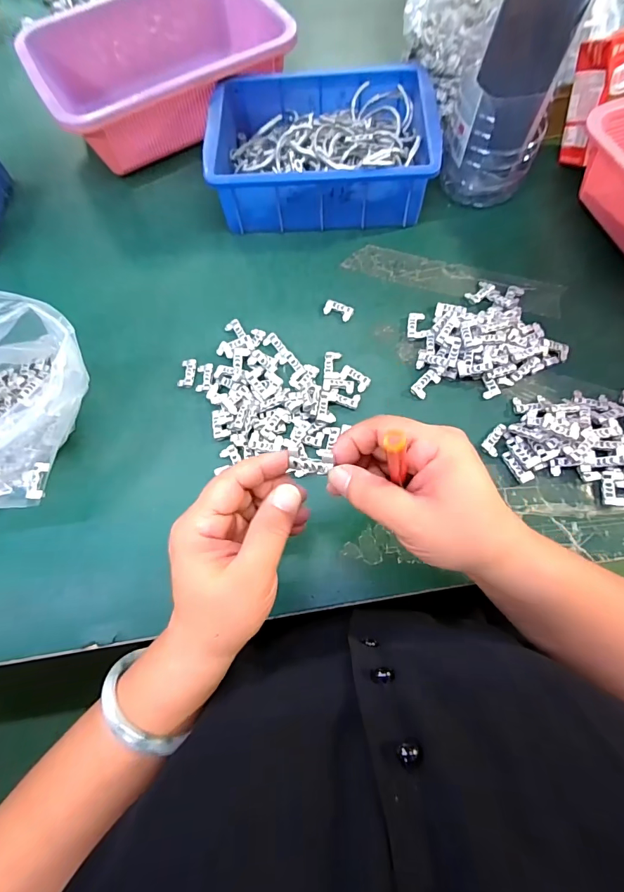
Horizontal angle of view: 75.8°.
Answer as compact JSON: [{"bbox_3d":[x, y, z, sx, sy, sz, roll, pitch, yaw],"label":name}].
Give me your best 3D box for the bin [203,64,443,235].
[{"bbox_3d":[0.012,-0.343,0.465,0.236,0.072,0.170,0,70,2],"label":"bin"}]

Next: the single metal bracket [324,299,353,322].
[{"bbox_3d":[0.029,-0.145,0.427,0.031,0.005,0.019,26,73,11],"label":"single metal bracket"}]

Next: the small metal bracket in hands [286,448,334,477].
[{"bbox_3d":[-0.001,0.009,0.236,0.028,0.009,0.015,-5,68,26],"label":"small metal bracket in hands"}]

